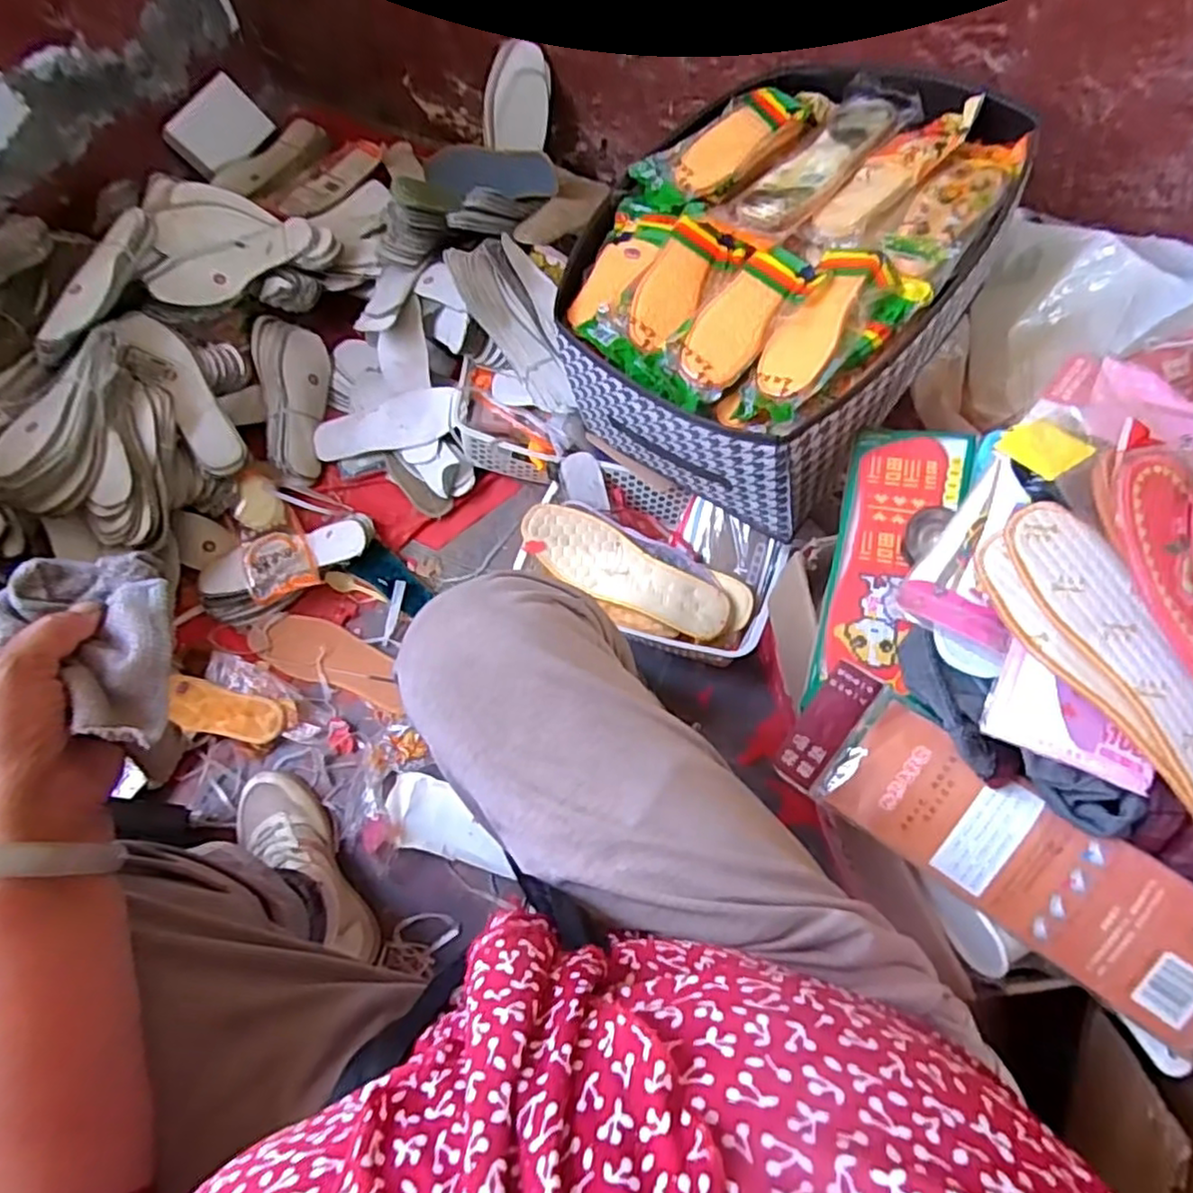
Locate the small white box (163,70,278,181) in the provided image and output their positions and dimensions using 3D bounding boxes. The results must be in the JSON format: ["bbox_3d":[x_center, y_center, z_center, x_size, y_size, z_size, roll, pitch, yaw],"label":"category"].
[{"bbox_3d":[-0.612,-0.765,1.107,0.031,0.100,0.154,17,71,51],"label":"small white box"}]

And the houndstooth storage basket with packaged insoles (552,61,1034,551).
[{"bbox_3d":[0.172,-0.329,0.717,0.338,0.200,0.443,31,72,10],"label":"houndstooth storage basket with packaged insoles"}]

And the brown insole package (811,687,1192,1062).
[{"bbox_3d":[0.312,0.193,0.472,0.302,0.012,0.095,34,94,18],"label":"brown insole package"}]

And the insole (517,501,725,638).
[{"bbox_3d":[0.029,-0.027,0.794,0.256,0.010,0.081,32,81,7],"label":"insole"}]

